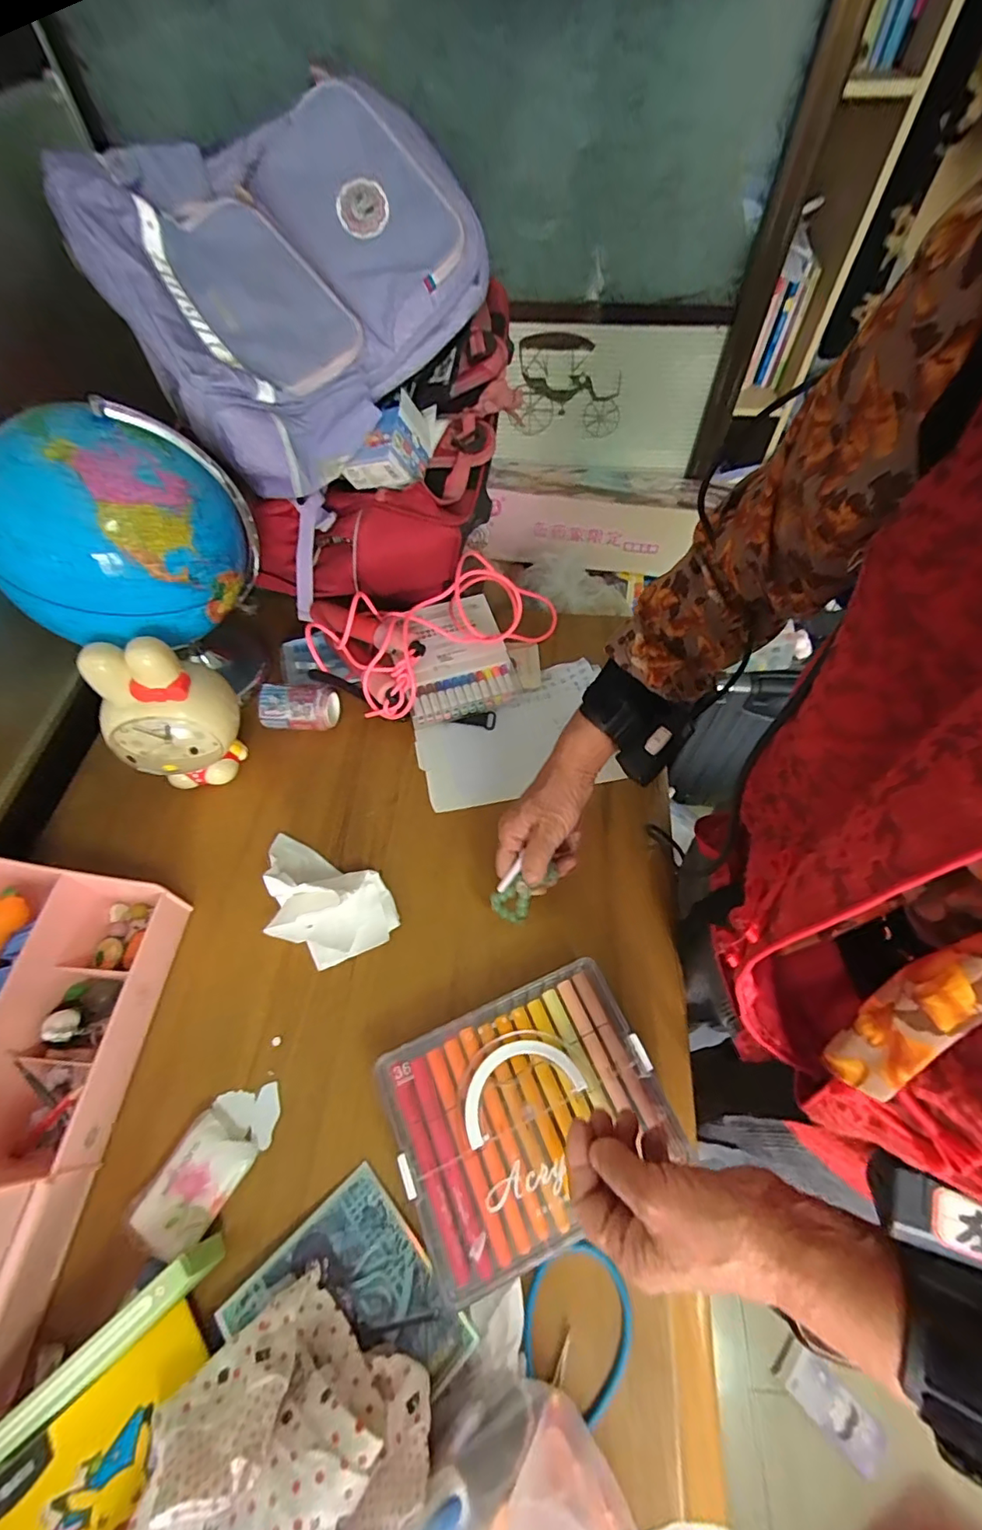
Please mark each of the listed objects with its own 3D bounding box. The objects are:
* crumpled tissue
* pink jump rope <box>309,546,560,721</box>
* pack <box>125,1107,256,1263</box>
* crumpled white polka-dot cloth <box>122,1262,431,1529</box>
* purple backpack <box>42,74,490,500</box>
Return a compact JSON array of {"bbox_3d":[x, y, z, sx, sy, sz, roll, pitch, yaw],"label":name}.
[{"bbox_3d":[-0.168,0.130,0.522,0.150,0.069,0.099,19,61,12],"label":"crumpled tissue"},{"bbox_3d":[-0.073,-0.177,0.679,0.270,0.116,0.154,-32,64,-18],"label":"pink jump rope"},{"bbox_3d":[-0.233,0.333,0.429,0.055,0.022,0.085,26,62,15],"label":"pack"},{"bbox_3d":[-0.142,0.432,0.323,0.129,0.091,0.191,39,67,21],"label":"crumpled white polka-dot cloth"},{"bbox_3d":[-0.202,-0.517,0.595,0.386,0.180,0.319,-44,98,-7],"label":"purple backpack"}]

